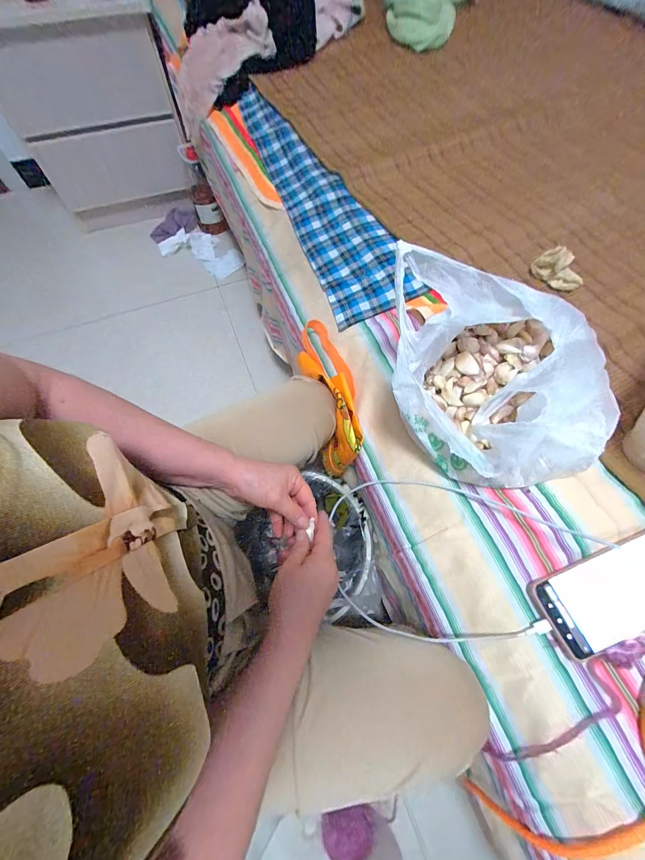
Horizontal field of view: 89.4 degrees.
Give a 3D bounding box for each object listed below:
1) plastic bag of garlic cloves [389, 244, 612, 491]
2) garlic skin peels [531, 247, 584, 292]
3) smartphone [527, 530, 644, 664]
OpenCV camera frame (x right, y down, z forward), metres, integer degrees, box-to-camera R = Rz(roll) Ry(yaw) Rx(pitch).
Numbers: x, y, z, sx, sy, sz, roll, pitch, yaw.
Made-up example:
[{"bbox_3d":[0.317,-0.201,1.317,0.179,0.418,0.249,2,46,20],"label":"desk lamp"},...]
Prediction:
[{"bbox_3d":[0.186,-0.050,0.357,0.227,0.167,0.196,-3,67,-2],"label":"plastic bag of garlic cloves"},{"bbox_3d":[0.352,-0.237,0.481,0.071,0.031,0.039,38,72,14],"label":"garlic skin peels"},{"bbox_3d":[0.304,0.165,0.333,0.161,0.007,0.076,-24,70,-2],"label":"smartphone"}]

